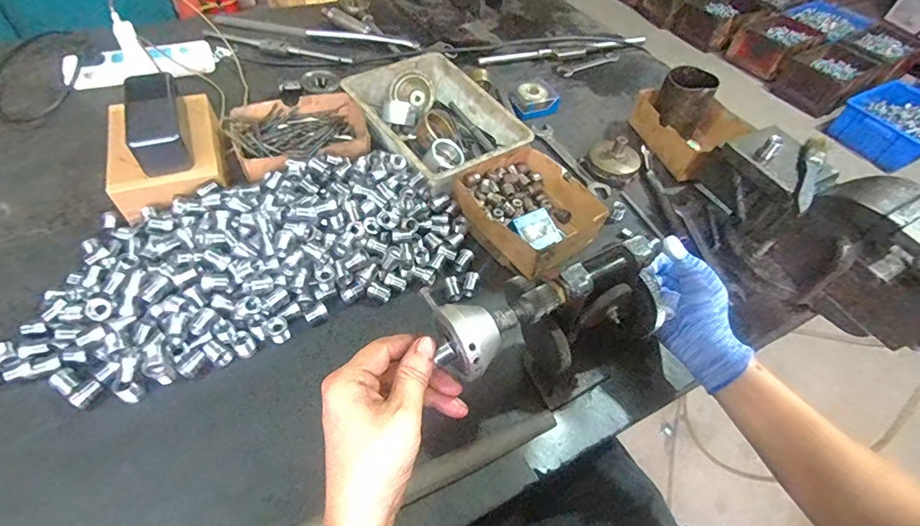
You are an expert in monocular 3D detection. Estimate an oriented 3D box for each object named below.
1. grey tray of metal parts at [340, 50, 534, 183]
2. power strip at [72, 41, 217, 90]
[{"bbox_3d":[-0.038,-0.205,0.658,0.170,0.055,0.240,-28,60,-24],"label":"grey tray of metal parts"},{"bbox_3d":[-0.500,-0.314,0.723,0.205,0.036,0.076,-19,57,-19],"label":"power strip"}]

